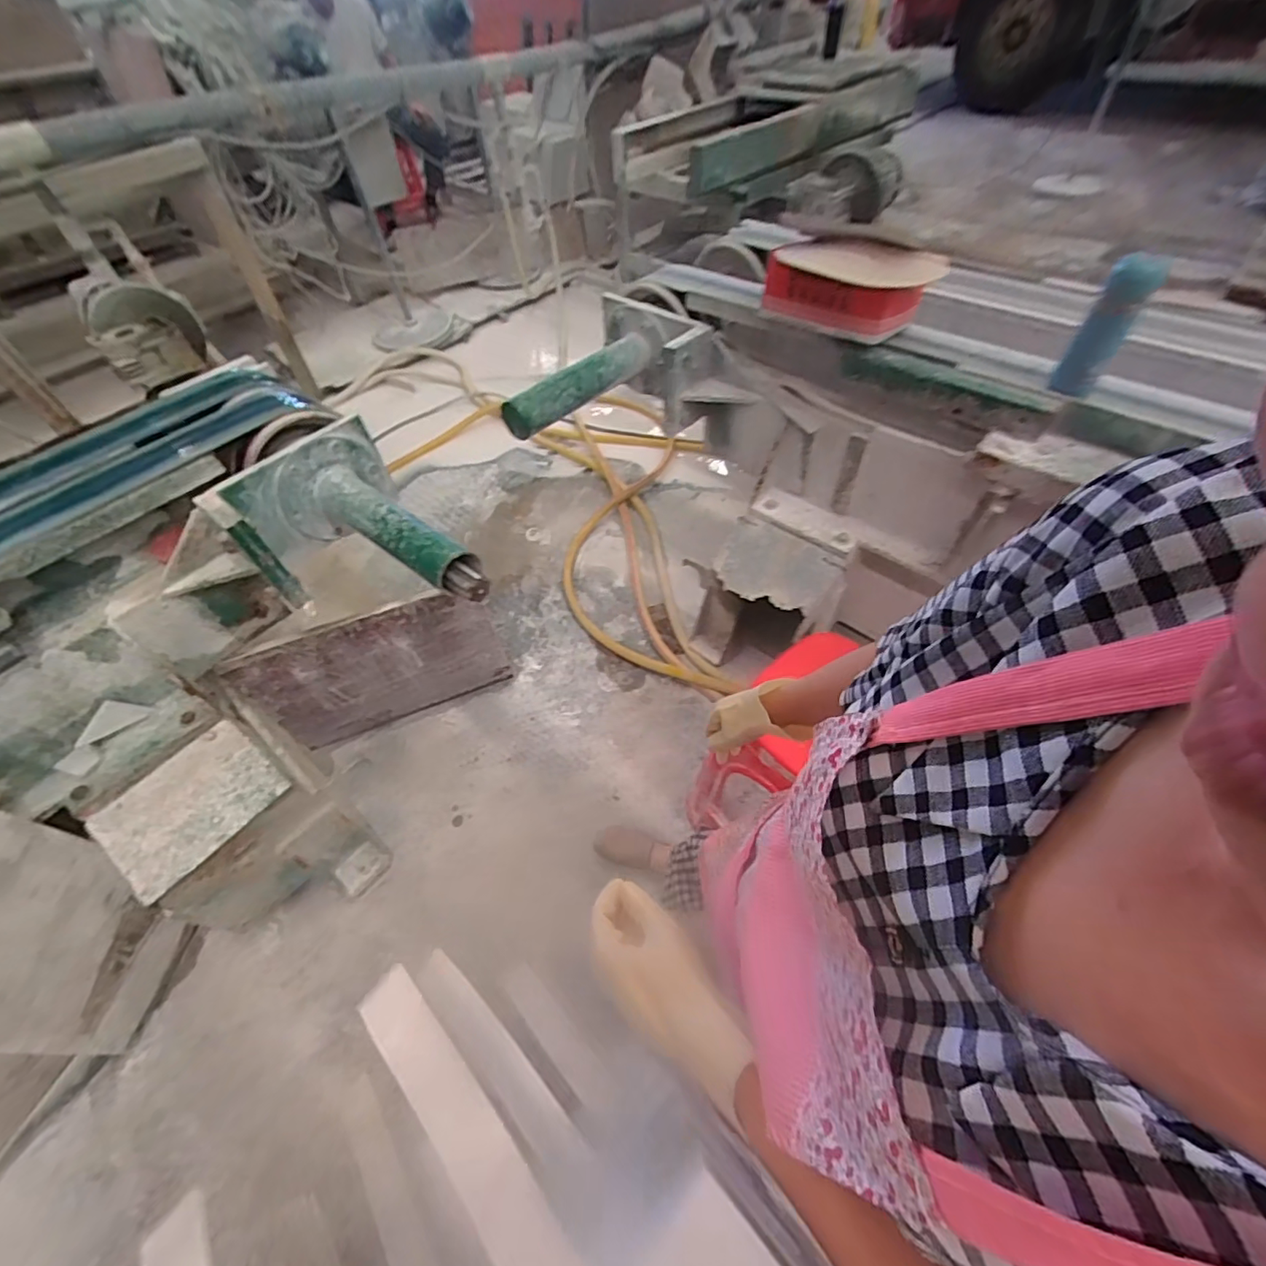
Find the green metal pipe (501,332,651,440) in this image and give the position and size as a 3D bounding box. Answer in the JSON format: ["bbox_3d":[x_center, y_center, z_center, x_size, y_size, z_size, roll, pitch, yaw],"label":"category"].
[{"bbox_3d":[-0.132,-0.587,1.255,0.090,0.088,0.430,38,57,23],"label":"green metal pipe"}]

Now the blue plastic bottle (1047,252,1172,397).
[{"bbox_3d":[0.733,-0.473,0.836,0.074,0.191,0.068,36,57,23],"label":"blue plastic bottle"}]

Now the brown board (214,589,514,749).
[{"bbox_3d":[-0.611,0.093,1.335,0.544,0.411,0.027,-20,55,-11],"label":"brown board"}]

